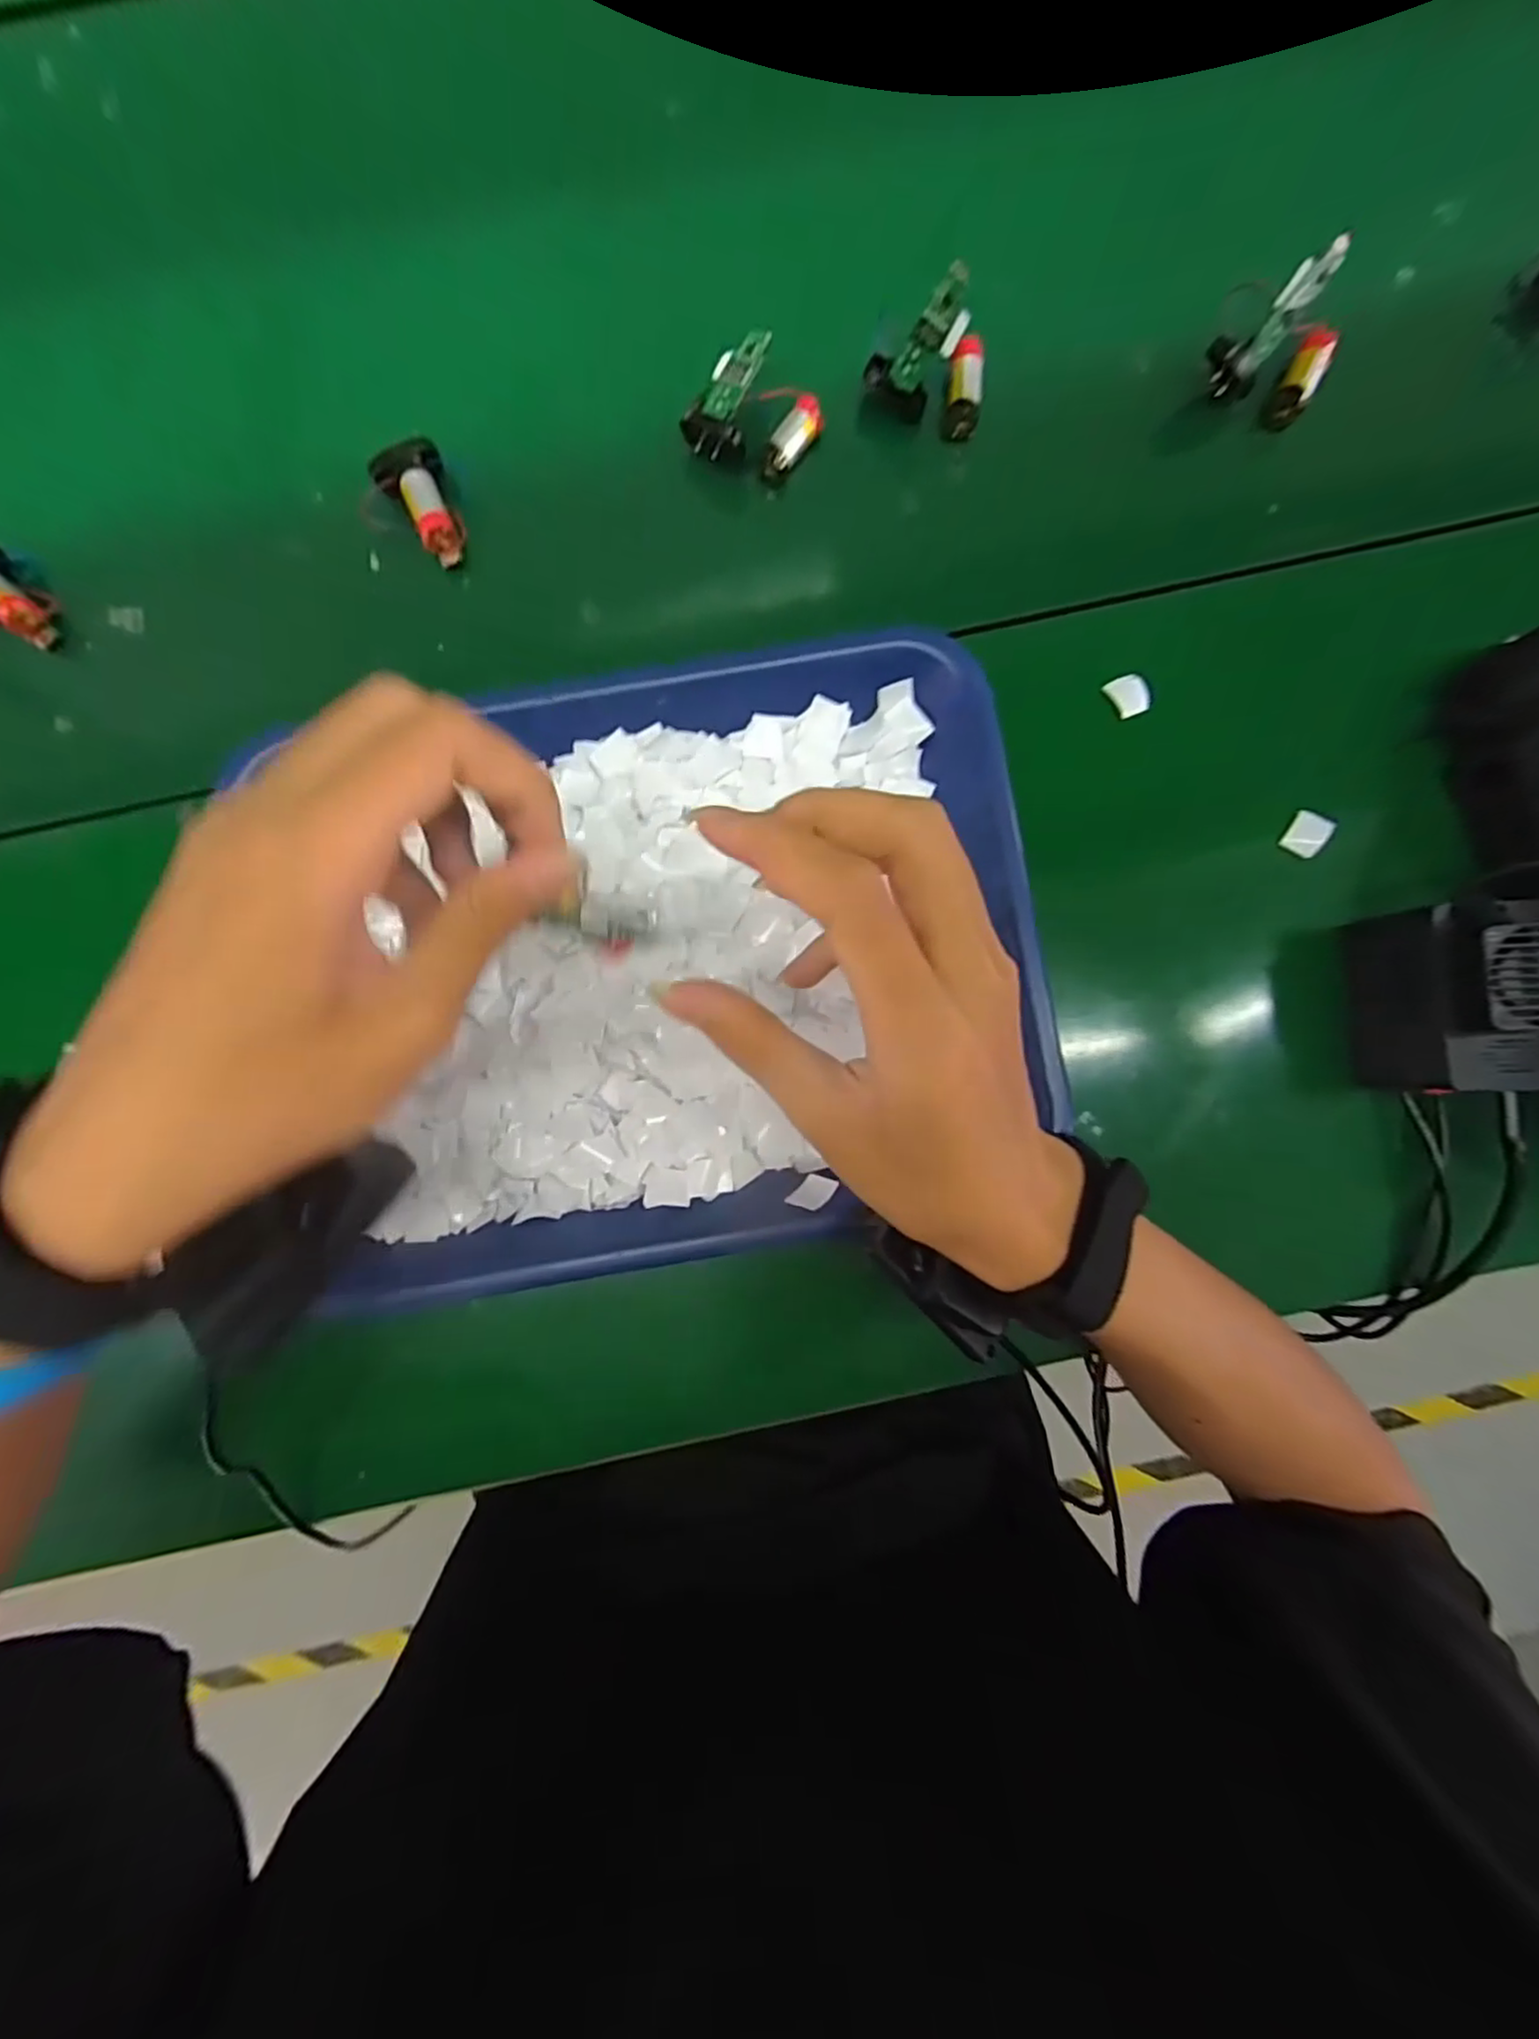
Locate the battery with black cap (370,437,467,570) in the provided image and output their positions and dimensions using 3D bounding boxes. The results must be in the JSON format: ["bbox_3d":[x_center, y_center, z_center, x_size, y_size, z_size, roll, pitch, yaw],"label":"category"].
[{"bbox_3d":[-0.162,-0.243,0.324,0.031,0.023,0.049,-27,90,-1],"label":"battery with black cap"}]

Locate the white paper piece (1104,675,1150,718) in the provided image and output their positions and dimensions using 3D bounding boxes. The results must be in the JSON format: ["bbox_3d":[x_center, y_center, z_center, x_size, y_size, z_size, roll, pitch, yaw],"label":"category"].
[{"bbox_3d":[0.173,-0.155,0.325,0.016,0.004,0.020,-32,92,10],"label":"white paper piece"}]

